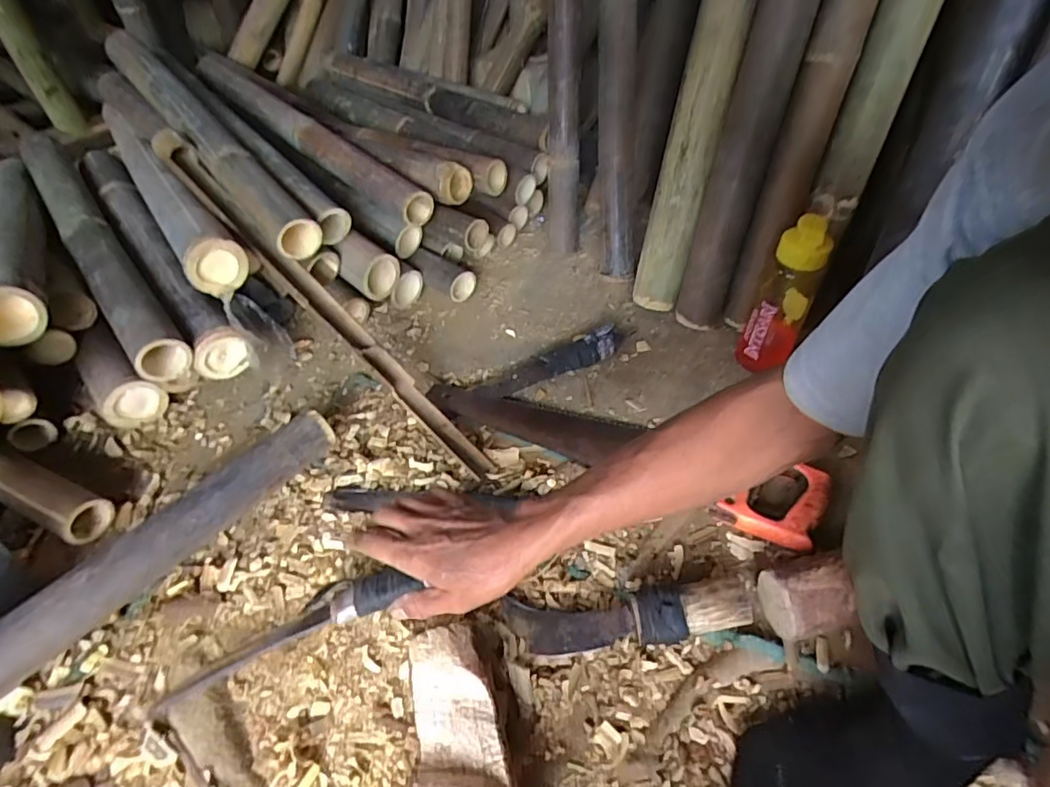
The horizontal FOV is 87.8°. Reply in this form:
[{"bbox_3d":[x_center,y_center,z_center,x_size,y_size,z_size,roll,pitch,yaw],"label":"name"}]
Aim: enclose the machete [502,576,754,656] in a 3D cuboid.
[{"bbox_3d":[0.098,0.216,0.530,0.231,0.043,0.051,-2,46,-2],"label":"machete"}]

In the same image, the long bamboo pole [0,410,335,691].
[{"bbox_3d":[-0.466,0.229,0.514,0.056,0.063,0.664,32,54,27],"label":"long bamboo pole"}]

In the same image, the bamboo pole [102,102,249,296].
[{"bbox_3d":[-0.592,-0.359,0.883,0.078,0.067,0.672,-28,51,-24],"label":"bamboo pole"}]

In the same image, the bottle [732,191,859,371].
[{"bbox_3d":[0.346,-0.131,0.726,0.069,0.213,0.083,21,50,19],"label":"bottle"}]

